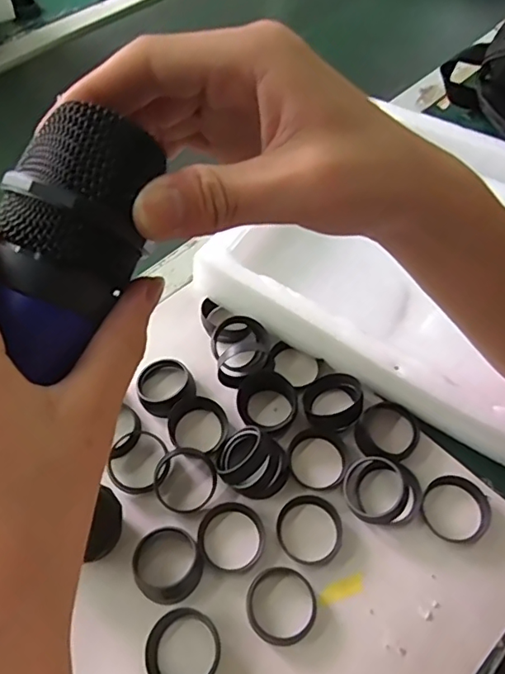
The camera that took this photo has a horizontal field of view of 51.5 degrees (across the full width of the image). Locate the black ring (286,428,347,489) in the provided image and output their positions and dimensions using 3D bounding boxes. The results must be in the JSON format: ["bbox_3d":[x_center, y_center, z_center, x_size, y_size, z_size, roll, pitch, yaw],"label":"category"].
[{"bbox_3d":[0.046,0.088,0.378,0.043,0.012,0.043,-1,57,1],"label":"black ring"}]

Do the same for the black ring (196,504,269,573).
[{"bbox_3d":[-0.014,0.133,0.348,0.045,0.007,0.042,-1,57,1],"label":"black ring"}]

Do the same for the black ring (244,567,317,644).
[{"bbox_3d":[0.018,0.167,0.328,0.044,0.006,0.043,-1,57,1],"label":"black ring"}]

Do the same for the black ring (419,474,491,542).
[{"bbox_3d":[0.138,0.116,0.356,0.045,0.011,0.043,-1,57,1],"label":"black ring"}]

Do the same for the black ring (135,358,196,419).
[{"bbox_3d":[-0.069,0.039,0.405,0.042,0.017,0.043,-1,57,1],"label":"black ring"}]

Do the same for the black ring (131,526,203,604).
[{"bbox_3d":[-0.055,0.145,0.338,0.042,0.012,0.046,-1,57,1],"label":"black ring"}]

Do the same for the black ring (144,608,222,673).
[{"bbox_3d":[-0.041,0.187,0.313,0.044,0.009,0.043,-1,57,1],"label":"black ring"}]

